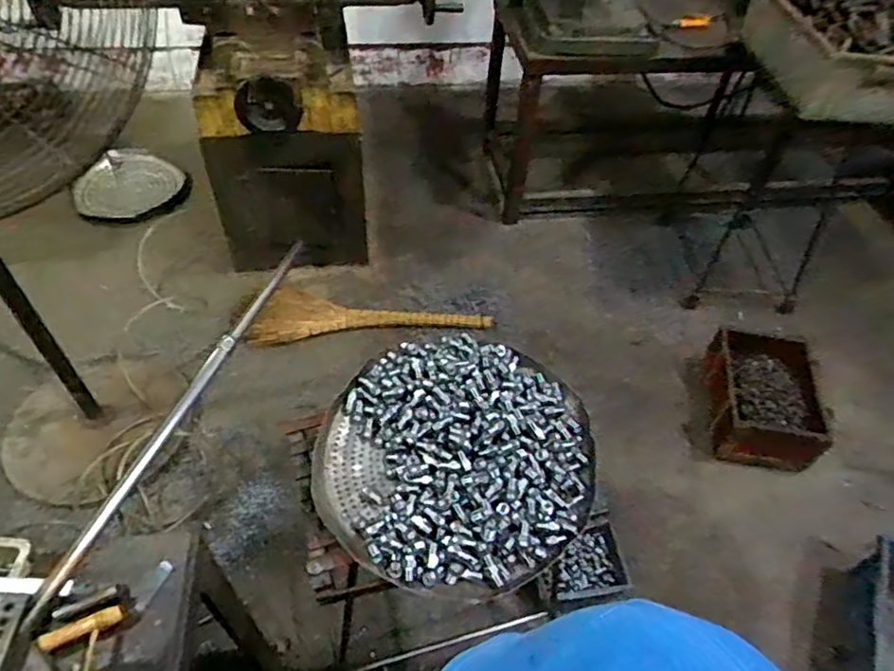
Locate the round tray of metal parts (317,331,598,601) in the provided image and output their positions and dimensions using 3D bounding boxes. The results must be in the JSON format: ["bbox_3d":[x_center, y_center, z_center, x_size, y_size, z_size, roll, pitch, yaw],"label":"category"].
[{"bbox_3d":[0.016,0.158,0.844,0.362,0.052,0.374,2,49,-2],"label":"round tray of metal parts"}]

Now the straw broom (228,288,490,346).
[{"bbox_3d":[-0.282,-0.083,1.916,0.736,0.085,0.179,-6,50,-9],"label":"straw broom"}]

